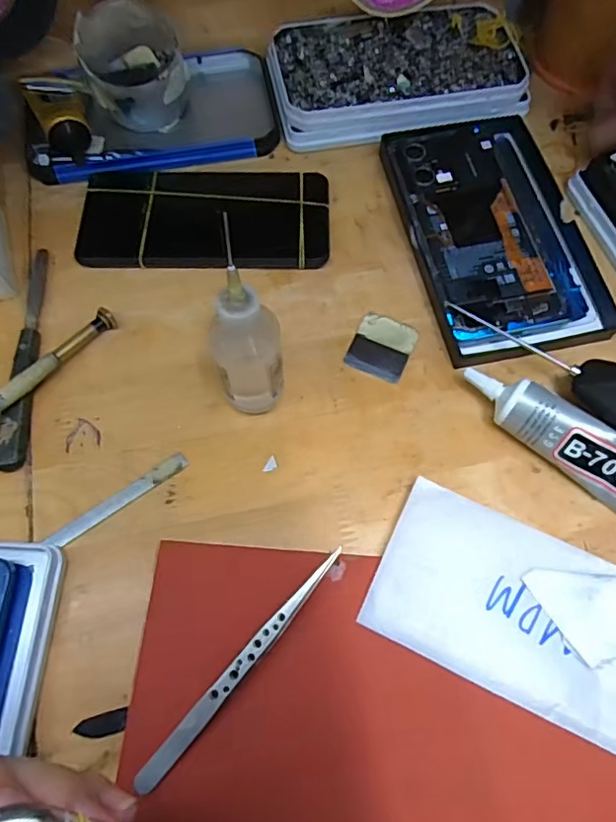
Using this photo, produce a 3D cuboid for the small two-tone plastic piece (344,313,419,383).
[{"bbox_3d":[0.045,-0.039,0.333,0.035,0.004,0.040,23,68,9],"label":"small two-tone plastic piece"}]

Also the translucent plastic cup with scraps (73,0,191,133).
[{"bbox_3d":[-0.118,-0.236,0.378,0.066,0.052,0.068,0,66,-1],"label":"translucent plastic cup with scraps"}]

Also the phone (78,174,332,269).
[{"bbox_3d":[-0.067,-0.126,0.363,0.159,0.012,0.074,1,66,-1],"label":"phone"}]

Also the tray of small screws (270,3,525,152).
[{"bbox_3d":[0.063,-0.245,0.403,0.177,0.031,0.106,-11,67,-6],"label":"tray of small screws"}]

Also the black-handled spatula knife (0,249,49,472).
[{"bbox_3d":[-0.165,-0.036,0.326,0.017,0.009,0.145,-1,67,-1],"label":"black-handled spatula knife"}]

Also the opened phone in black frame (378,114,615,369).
[{"bbox_3d":[0.120,-0.116,0.360,0.109,0.017,0.175,-10,67,-5],"label":"opened phone in black frame"}]

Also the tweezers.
[{"bbox_3d":[-0.028,0.115,0.254,0.011,0.016,0.130,40,72,15],"label":"tweezers"}]

